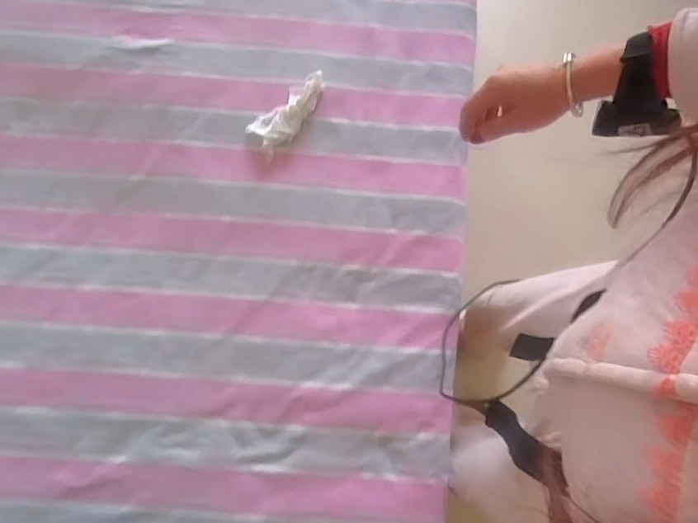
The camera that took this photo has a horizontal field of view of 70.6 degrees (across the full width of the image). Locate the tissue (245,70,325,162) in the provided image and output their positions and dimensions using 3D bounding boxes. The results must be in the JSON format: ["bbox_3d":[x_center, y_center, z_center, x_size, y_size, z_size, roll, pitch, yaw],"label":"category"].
[{"bbox_3d":[-0.098,-0.258,0.839,0.074,0.031,0.171,43,80,6],"label":"tissue"}]

